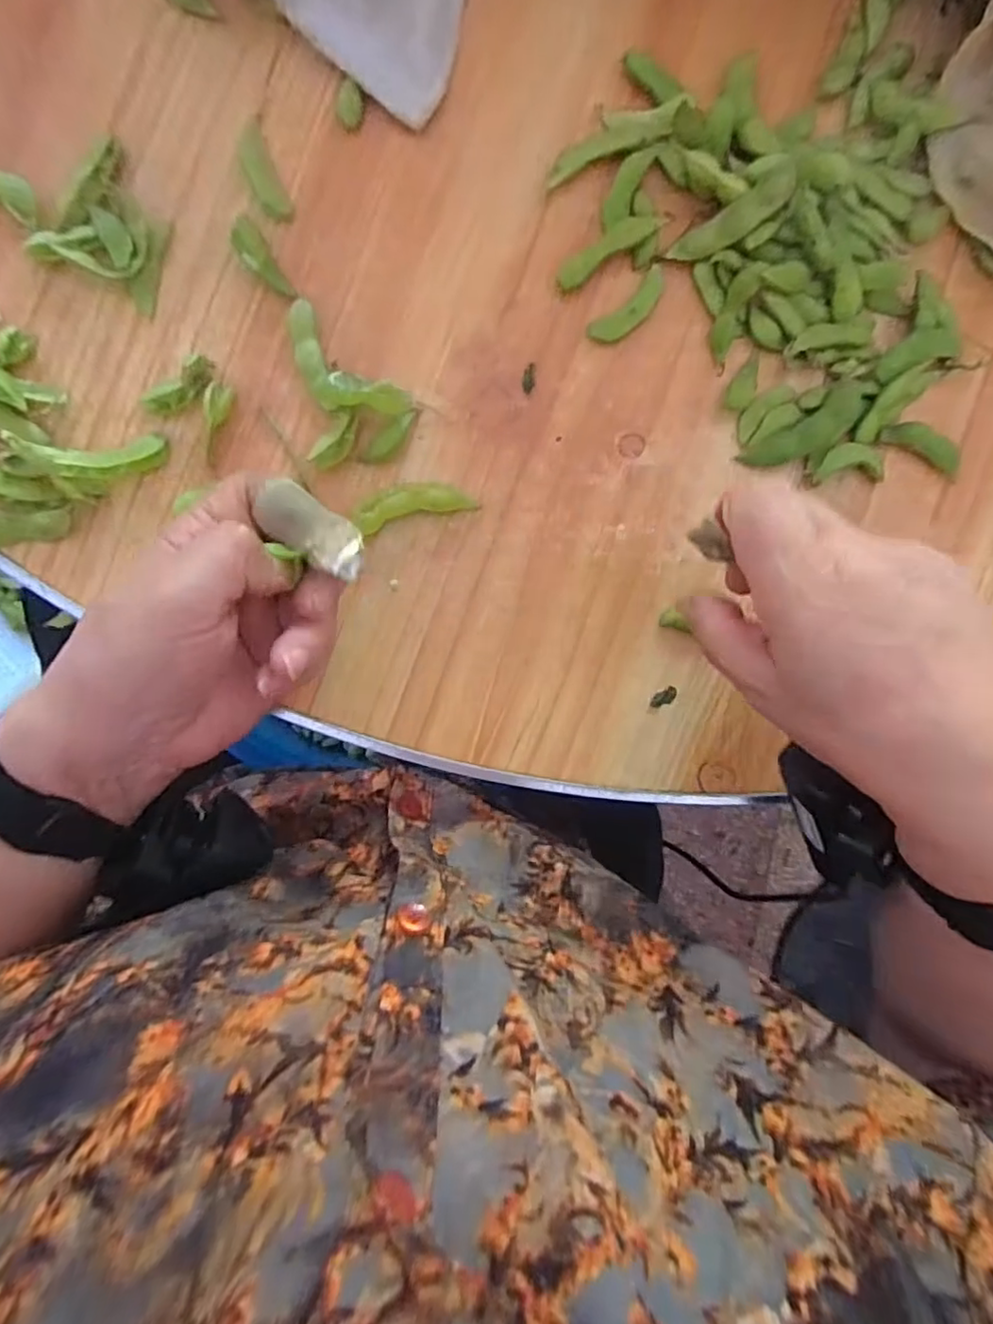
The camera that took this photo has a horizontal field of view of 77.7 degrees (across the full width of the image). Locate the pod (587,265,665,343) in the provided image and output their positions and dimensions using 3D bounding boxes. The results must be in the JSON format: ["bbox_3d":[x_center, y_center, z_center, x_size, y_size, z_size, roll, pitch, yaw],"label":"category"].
[{"bbox_3d":[0.064,-0.166,0.289,0.046,0.005,0.015,-43,95,-2],"label":"pod"}]

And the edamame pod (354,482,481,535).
[{"bbox_3d":[-0.038,-0.073,0.281,0.054,0.012,0.018,-16,93,-4],"label":"edamame pod"}]

